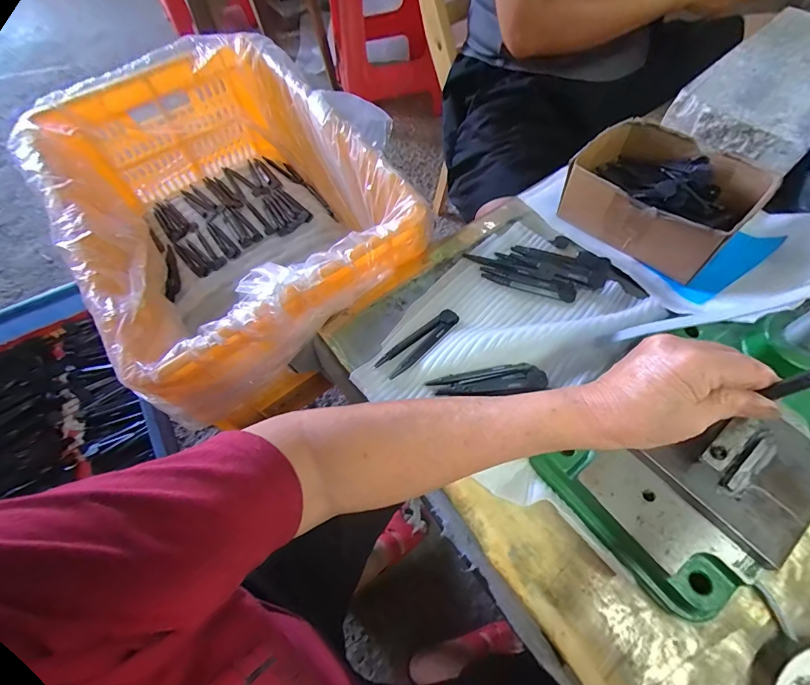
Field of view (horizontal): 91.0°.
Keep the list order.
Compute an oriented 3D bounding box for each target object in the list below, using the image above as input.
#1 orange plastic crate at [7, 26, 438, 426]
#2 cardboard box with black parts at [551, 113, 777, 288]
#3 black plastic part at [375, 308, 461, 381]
[{"bbox_3d":[-0.229,-0.167,0.549,0.340,0.214,0.487,-32,66,-14],"label":"orange plastic crate"},{"bbox_3d":[0.265,-0.157,0.425,0.159,0.066,0.128,39,70,20],"label":"cardboard box with black parts"},{"bbox_3d":[0.015,-0.002,0.393,0.097,0.006,0.025,-40,68,-18],"label":"black plastic part"}]

